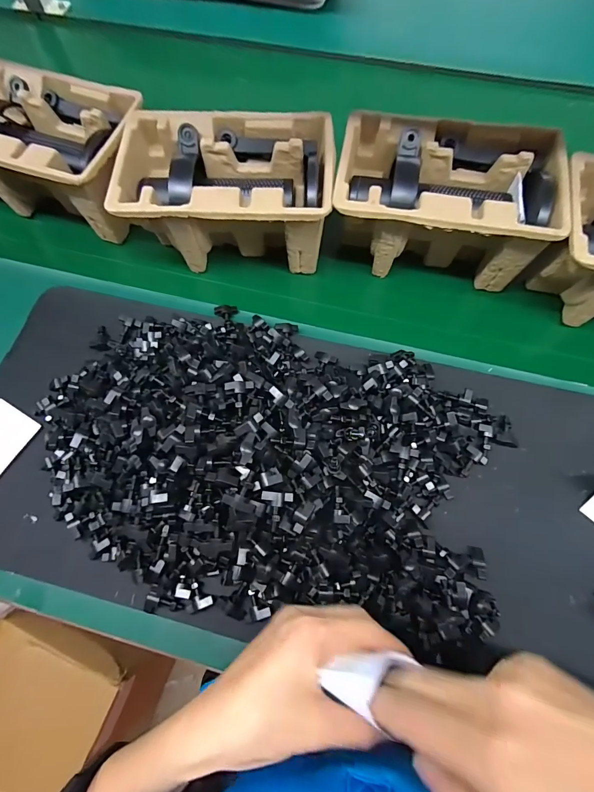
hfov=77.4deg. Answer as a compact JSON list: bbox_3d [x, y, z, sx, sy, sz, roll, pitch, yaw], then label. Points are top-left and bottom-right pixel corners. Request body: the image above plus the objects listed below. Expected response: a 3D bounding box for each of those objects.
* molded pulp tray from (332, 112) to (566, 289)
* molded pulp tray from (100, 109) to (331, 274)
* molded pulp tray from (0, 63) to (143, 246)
[{"bbox_3d":[0.158,-0.211,0.417,0.218,0.103,0.134,9,67,8],"label":"molded pulp tray"},{"bbox_3d":[-0.074,-0.228,0.427,0.214,0.105,0.139,-1,65,4],"label":"molded pulp tray"},{"bbox_3d":[-0.309,-0.302,0.457,0.252,0.109,0.140,15,67,11],"label":"molded pulp tray"}]

